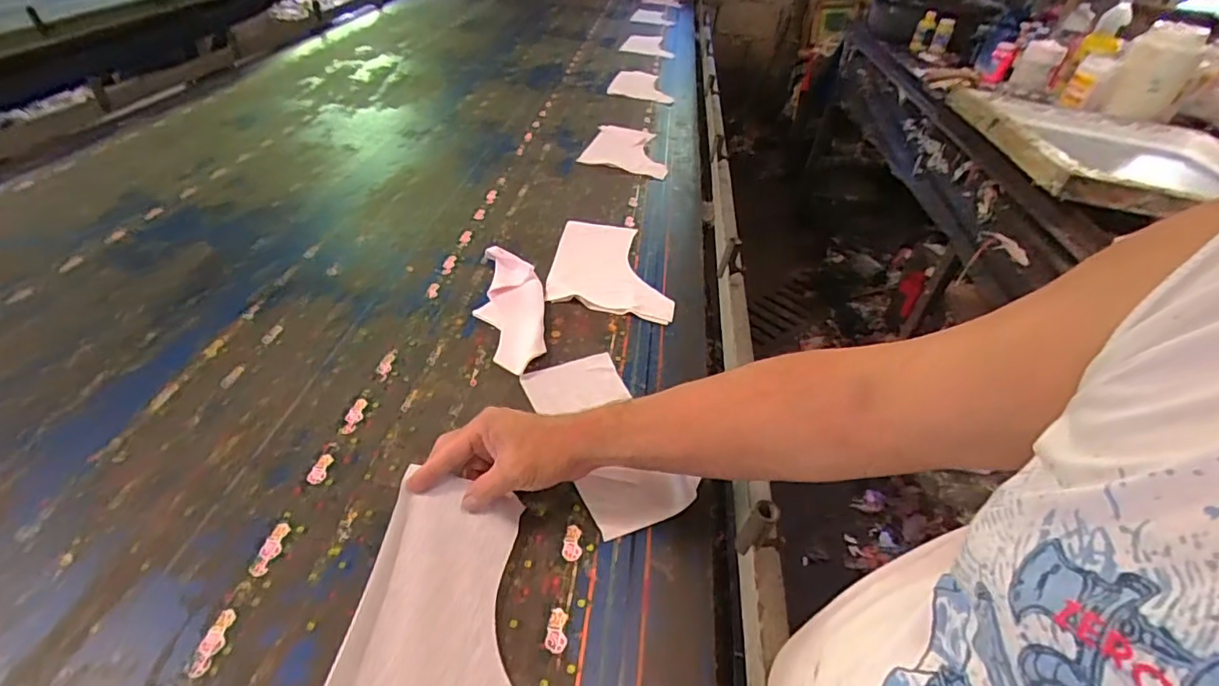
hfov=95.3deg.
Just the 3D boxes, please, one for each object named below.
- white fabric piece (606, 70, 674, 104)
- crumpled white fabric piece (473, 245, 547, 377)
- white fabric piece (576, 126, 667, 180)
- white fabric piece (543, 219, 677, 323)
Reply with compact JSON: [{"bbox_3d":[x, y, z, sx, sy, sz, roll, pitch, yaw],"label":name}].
[{"bbox_3d":[0.097,-0.732,1.576,0.180,0.014,0.221,10,40,8],"label":"white fabric piece"},{"bbox_3d":[-0.129,-0.053,0.735,0.082,0.025,0.234,-3,40,-6],"label":"crumpled white fabric piece"},{"bbox_3d":[0.043,-0.435,1.219,0.184,0.019,0.249,9,40,7],"label":"white fabric piece"},{"bbox_3d":[0.008,-0.127,0.837,0.173,0.022,0.239,5,40,3],"label":"white fabric piece"}]

